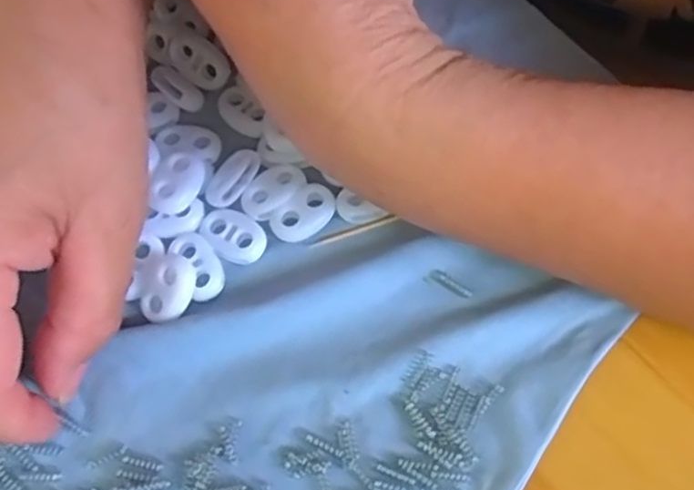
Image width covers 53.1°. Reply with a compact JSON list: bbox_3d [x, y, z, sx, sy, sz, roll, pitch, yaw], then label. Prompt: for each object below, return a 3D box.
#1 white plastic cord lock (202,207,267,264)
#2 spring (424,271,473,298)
[{"bbox_3d":[-0.036,-0.003,0.220,0.021,0.005,0.014,25,72,10],"label":"white plastic cord lock"},{"bbox_3d":[0.032,0.012,0.216,0.015,0.004,0.004,27,70,11],"label":"spring"}]

